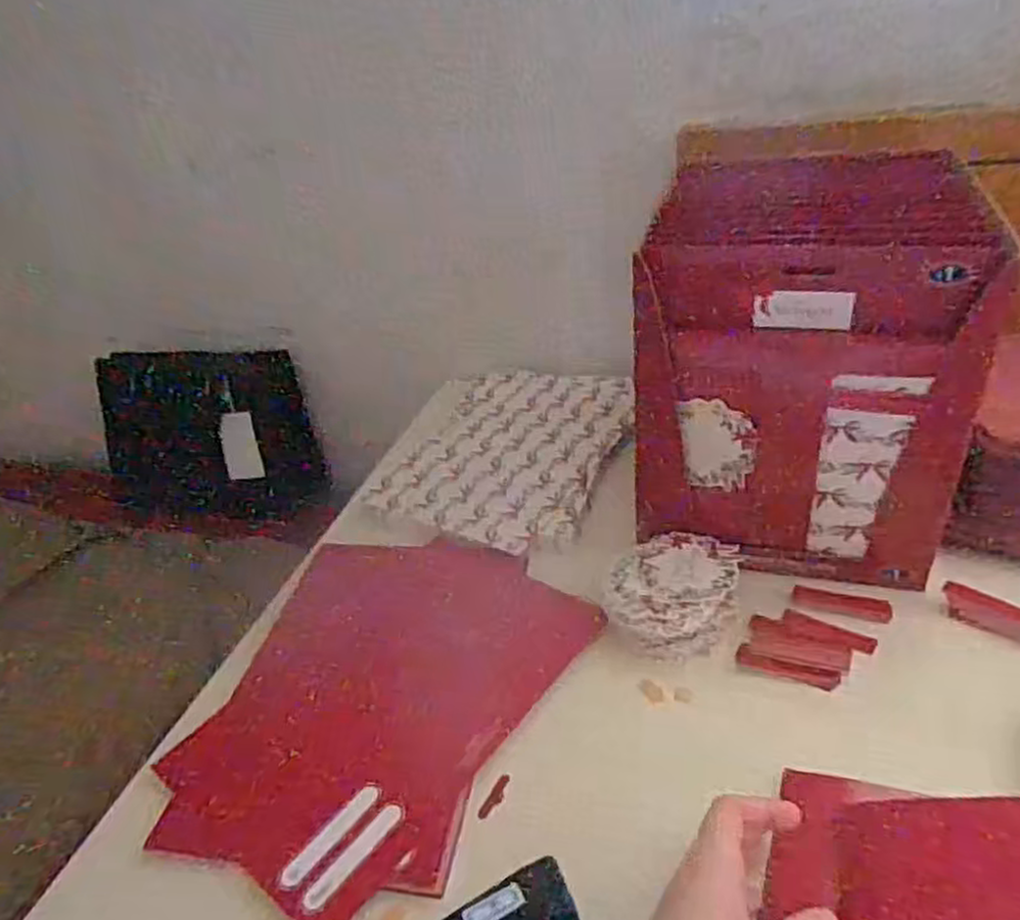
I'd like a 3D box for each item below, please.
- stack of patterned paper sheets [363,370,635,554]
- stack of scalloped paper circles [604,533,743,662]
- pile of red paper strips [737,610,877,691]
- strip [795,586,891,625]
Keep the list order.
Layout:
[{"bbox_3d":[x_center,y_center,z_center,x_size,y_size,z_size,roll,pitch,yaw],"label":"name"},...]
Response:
[{"bbox_3d":[0.006,-0.014,0.693,0.189,0.019,0.265,11,36,27],"label":"stack of patterned paper sheets"},{"bbox_3d":[0.112,0.090,0.501,0.078,0.031,0.096,9,35,25],"label":"stack of scalloped paper circles"},{"bbox_3d":[0.193,0.122,0.475,0.073,0.006,0.057,13,37,29],"label":"pile of red paper strips"},{"bbox_3d":[0.228,0.097,0.499,0.062,0.006,0.018,10,45,27],"label":"strip"}]

